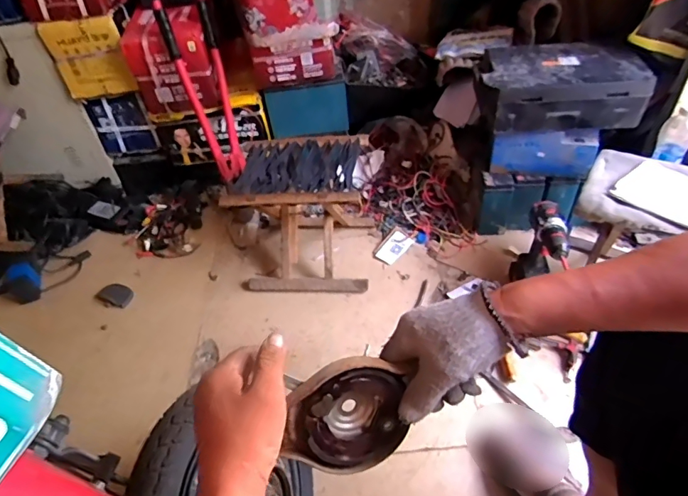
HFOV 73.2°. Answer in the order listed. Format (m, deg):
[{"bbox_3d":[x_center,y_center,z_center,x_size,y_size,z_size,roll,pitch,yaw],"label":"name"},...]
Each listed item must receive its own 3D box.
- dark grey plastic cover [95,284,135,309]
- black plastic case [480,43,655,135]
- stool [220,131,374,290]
[{"bbox_3d":[-0.595,0.122,1.208,0.093,0.013,0.068,19,51,24],"label":"dark grey plastic cover"},{"bbox_3d":[0.495,-0.381,1.094,0.358,0.119,0.207,-4,45,3],"label":"black plastic case"},{"bbox_3d":[-0.094,-0.084,1.145,0.298,0.295,0.268,1,46,8],"label":"stool"}]

